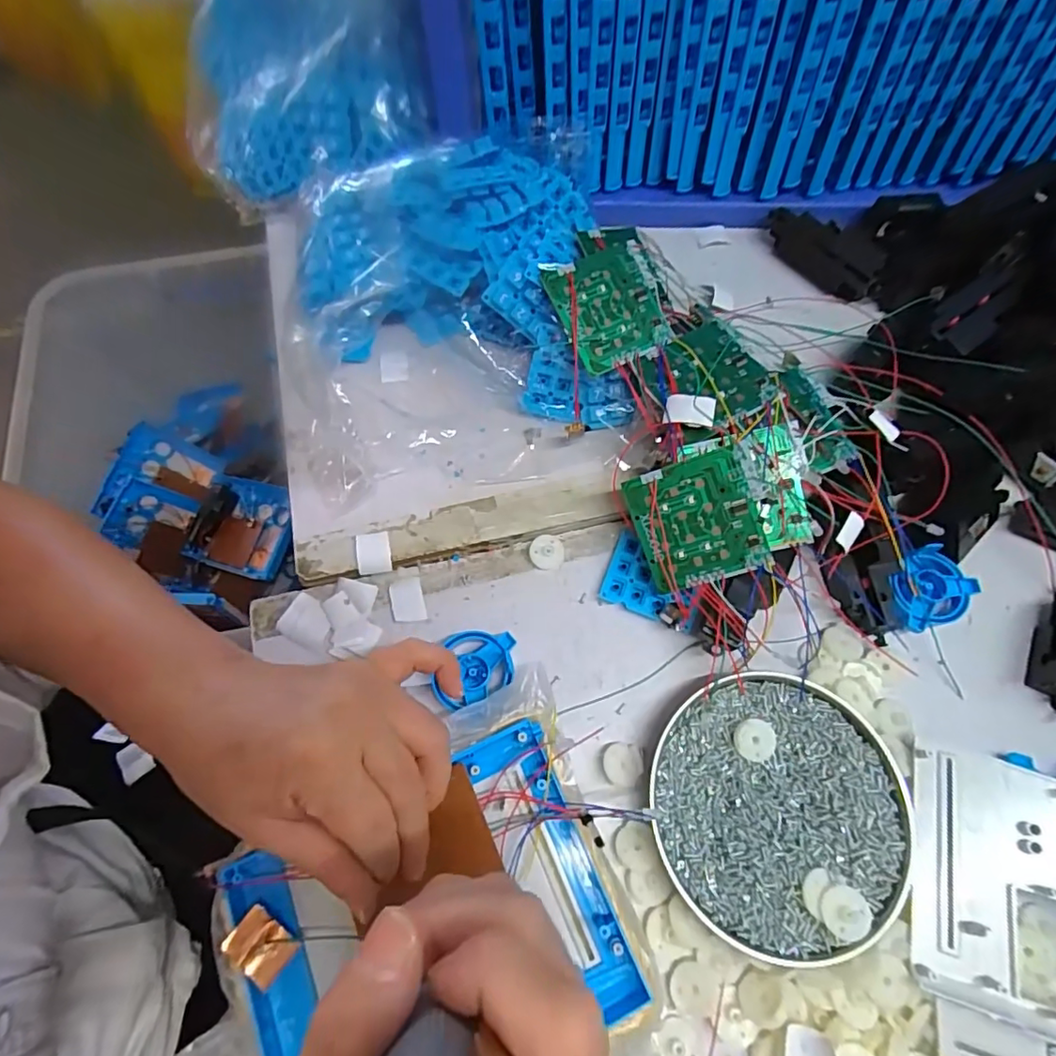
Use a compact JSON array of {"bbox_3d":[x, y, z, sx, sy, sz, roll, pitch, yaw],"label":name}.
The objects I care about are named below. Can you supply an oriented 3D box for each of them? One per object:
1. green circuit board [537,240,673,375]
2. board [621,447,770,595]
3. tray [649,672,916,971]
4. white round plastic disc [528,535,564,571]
[{"bbox_3d":[0.056,-0.144,0.359,0.074,0.008,0.072,-21,87,-13],"label":"green circuit board"},{"bbox_3d":[0.098,-0.003,0.324,0.067,0.005,0.071,-19,90,20],"label":"board"},{"bbox_3d":[0.136,0.151,0.300,0.133,0.026,0.131,0,69,0],"label":"tray"},{"bbox_3d":[0.012,0.016,0.365,0.023,0.006,0.022,0,69,0],"label":"white round plastic disc"}]

